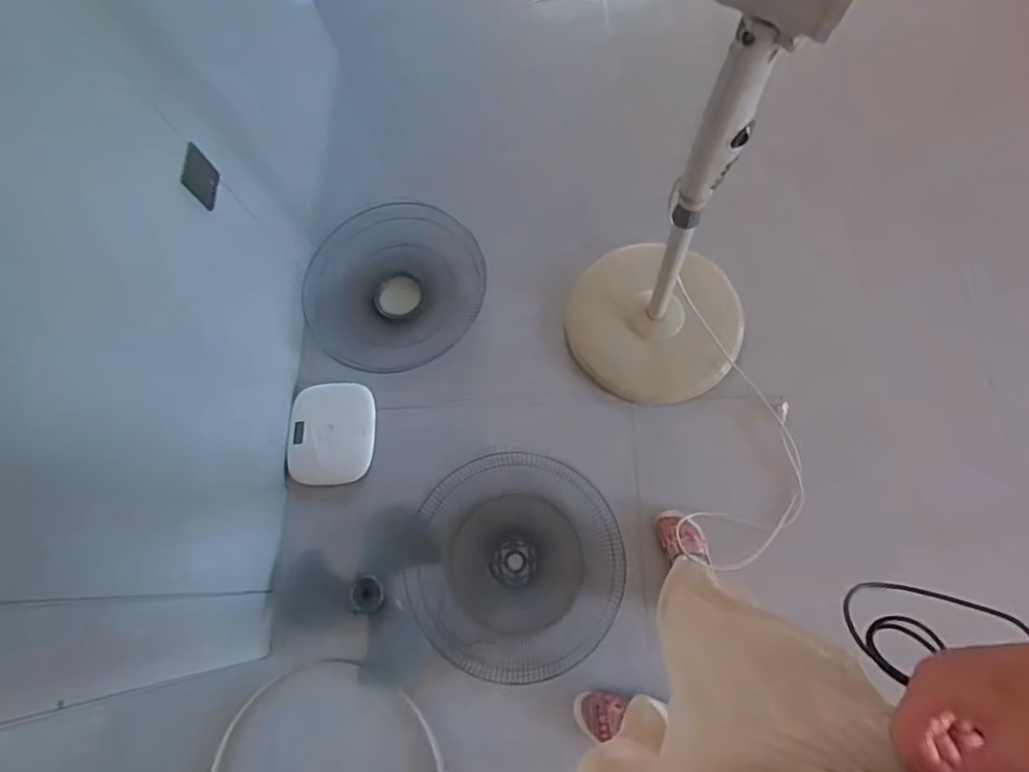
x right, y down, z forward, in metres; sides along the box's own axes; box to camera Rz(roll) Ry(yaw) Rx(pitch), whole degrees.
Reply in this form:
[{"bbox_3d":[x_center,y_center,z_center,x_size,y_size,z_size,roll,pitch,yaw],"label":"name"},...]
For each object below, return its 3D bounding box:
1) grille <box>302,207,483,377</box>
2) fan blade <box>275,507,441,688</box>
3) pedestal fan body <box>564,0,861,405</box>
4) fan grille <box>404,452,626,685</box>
[{"bbox_3d":[-0.290,-0.242,1.404,0.432,0.095,0.412,-25,71,-2],"label":"grille"},{"bbox_3d":[-0.331,0.417,1.206,0.325,0.061,0.326,5,73,8],"label":"fan blade"},{"bbox_3d":[0.259,-0.272,0.911,0.371,1.001,0.307,41,80,17],"label":"pedestal fan body"},{"bbox_3d":[0.008,0.362,1.187,0.409,0.054,0.423,-2,72,6],"label":"fan grille"}]

